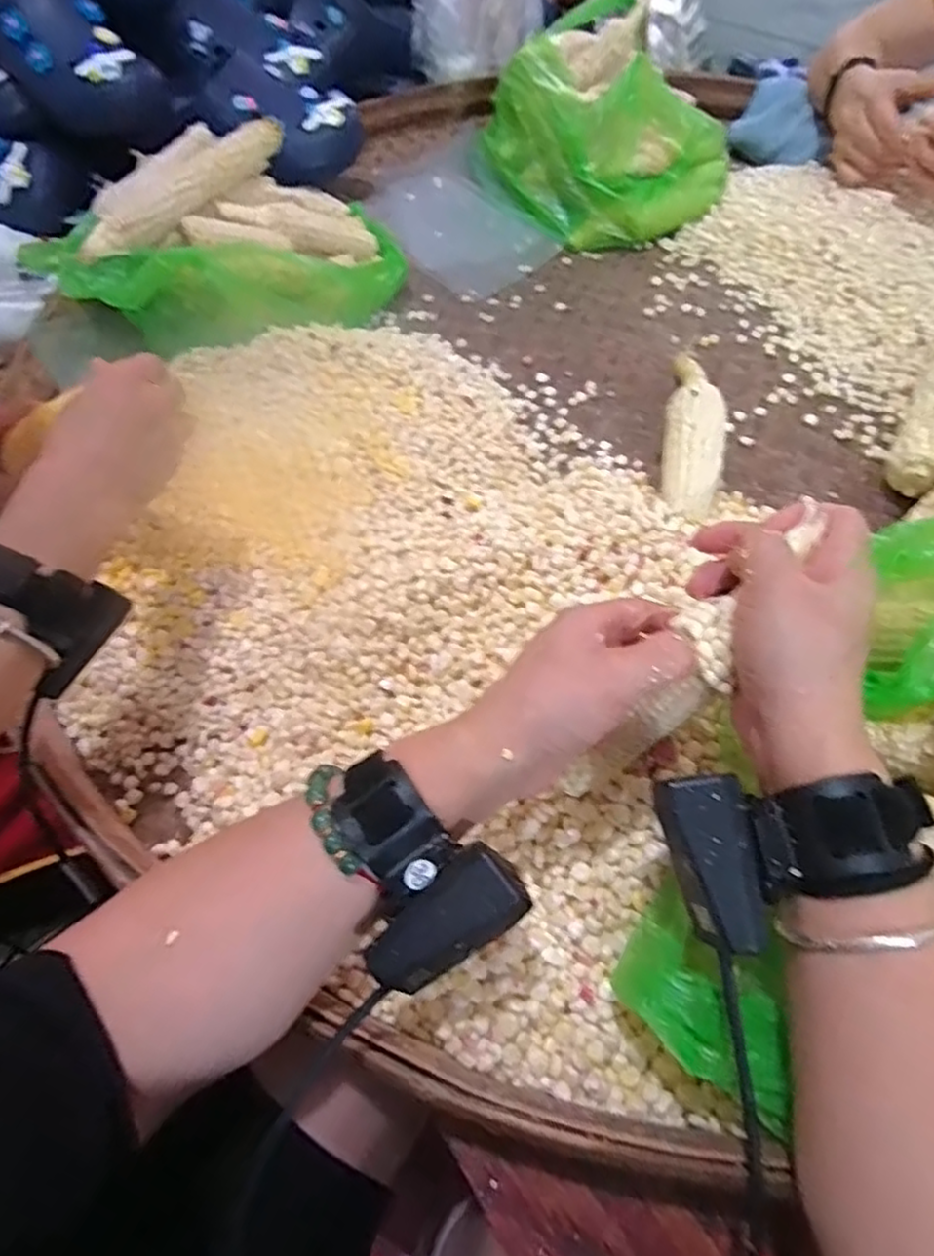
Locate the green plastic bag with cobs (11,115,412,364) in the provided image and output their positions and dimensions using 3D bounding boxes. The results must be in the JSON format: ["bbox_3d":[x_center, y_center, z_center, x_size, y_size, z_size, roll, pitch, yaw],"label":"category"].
[{"bbox_3d":[-0.254,-0.406,0.705,0.361,0.148,0.205,-23,58,-12],"label":"green plastic bag with cobs"}]

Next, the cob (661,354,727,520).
[{"bbox_3d":[0.190,-0.163,0.560,0.045,0.048,0.220,10,57,9],"label":"cob"}]

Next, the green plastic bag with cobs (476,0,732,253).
[{"bbox_3d":[0.156,-0.641,0.835,0.250,0.145,0.338,-19,57,-10],"label":"green plastic bag with cobs"}]

